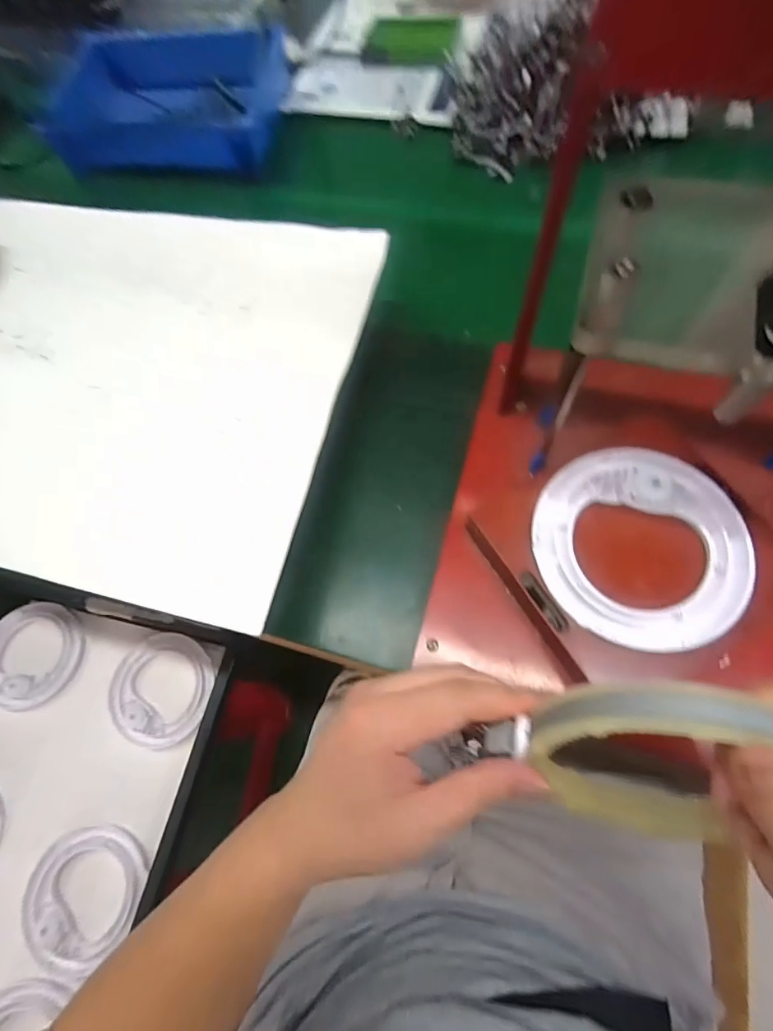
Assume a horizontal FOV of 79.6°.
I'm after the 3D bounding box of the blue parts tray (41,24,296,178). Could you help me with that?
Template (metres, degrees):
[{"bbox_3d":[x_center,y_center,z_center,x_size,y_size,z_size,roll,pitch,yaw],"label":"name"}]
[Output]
[{"bbox_3d":[-0.296,-0.566,0.640,0.289,0.078,0.191,3,68,6],"label":"blue parts tray"}]

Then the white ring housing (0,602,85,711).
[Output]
[{"bbox_3d":[-0.473,0.182,0.615,0.125,0.020,0.135,5,68,7],"label":"white ring housing"}]

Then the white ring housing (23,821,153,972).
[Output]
[{"bbox_3d":[-0.331,0.420,0.517,0.126,0.027,0.123,-2,67,4],"label":"white ring housing"}]

